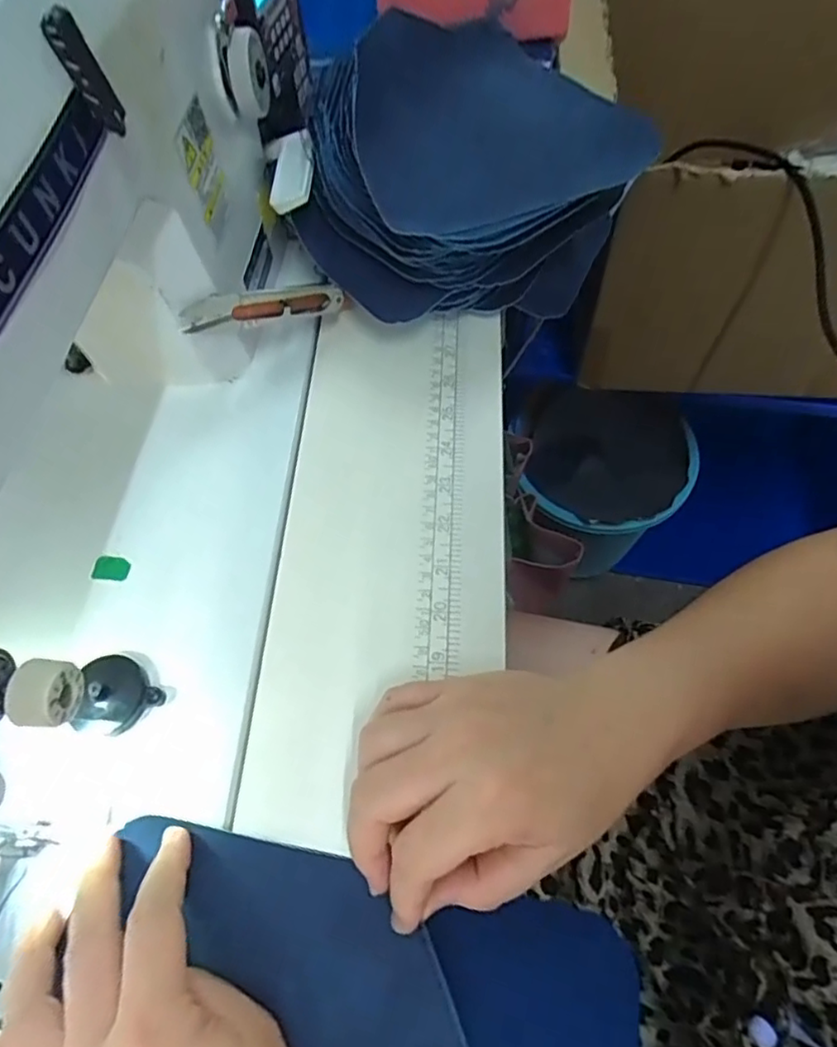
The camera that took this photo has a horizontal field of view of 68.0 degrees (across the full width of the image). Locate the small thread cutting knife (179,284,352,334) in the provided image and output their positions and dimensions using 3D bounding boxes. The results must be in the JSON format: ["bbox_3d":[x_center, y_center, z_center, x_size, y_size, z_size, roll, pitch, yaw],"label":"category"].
[{"bbox_3d":[-0.087,-0.134,0.380,0.117,0.022,0.013,-23,62,-37],"label":"small thread cutting knife"}]

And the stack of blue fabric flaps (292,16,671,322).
[{"bbox_3d":[0.039,-0.243,0.405,0.178,0.107,0.221,28,69,16],"label":"stack of blue fabric flaps"}]

